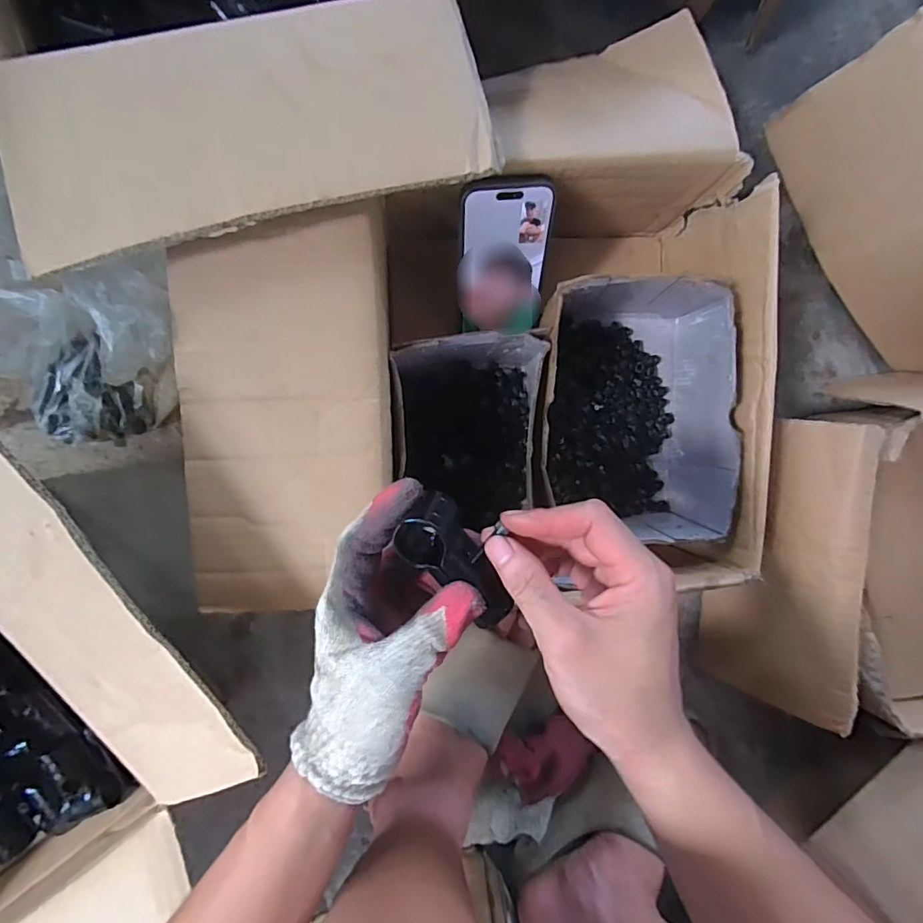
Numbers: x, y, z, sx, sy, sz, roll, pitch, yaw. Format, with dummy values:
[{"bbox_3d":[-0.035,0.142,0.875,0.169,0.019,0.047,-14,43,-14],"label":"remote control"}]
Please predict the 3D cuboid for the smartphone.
[{"bbox_3d":[0.034,-0.161,0.415,0.070,0.130,0.014,-7,54,-4],"label":"smartphone"}]

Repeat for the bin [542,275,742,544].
[{"bbox_3d":[0.144,-0.051,0.450,0.160,0.110,0.218,3,94,-8],"label":"bin"}]

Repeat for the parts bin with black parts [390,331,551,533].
[{"bbox_3d":[0.005,-0.026,0.443,0.118,0.091,0.147,-4,95,-7],"label":"parts bin with black parts"}]

